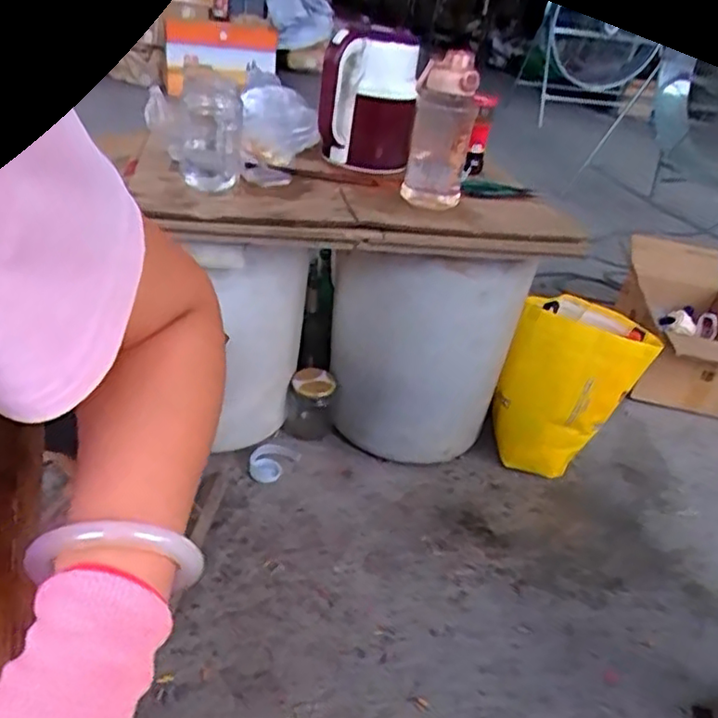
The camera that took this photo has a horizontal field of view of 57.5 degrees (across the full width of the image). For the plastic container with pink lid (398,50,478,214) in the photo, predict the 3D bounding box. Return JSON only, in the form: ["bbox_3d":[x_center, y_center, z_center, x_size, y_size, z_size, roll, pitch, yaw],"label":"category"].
[{"bbox_3d":[0.133,-0.377,1.075,0.099,0.227,0.103,9,30,4],"label":"plastic container with pink lid"}]

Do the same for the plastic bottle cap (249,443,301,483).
[{"bbox_3d":[-0.168,0.197,1.239,0.069,0.033,0.104,25,34,28],"label":"plastic bottle cap"}]

